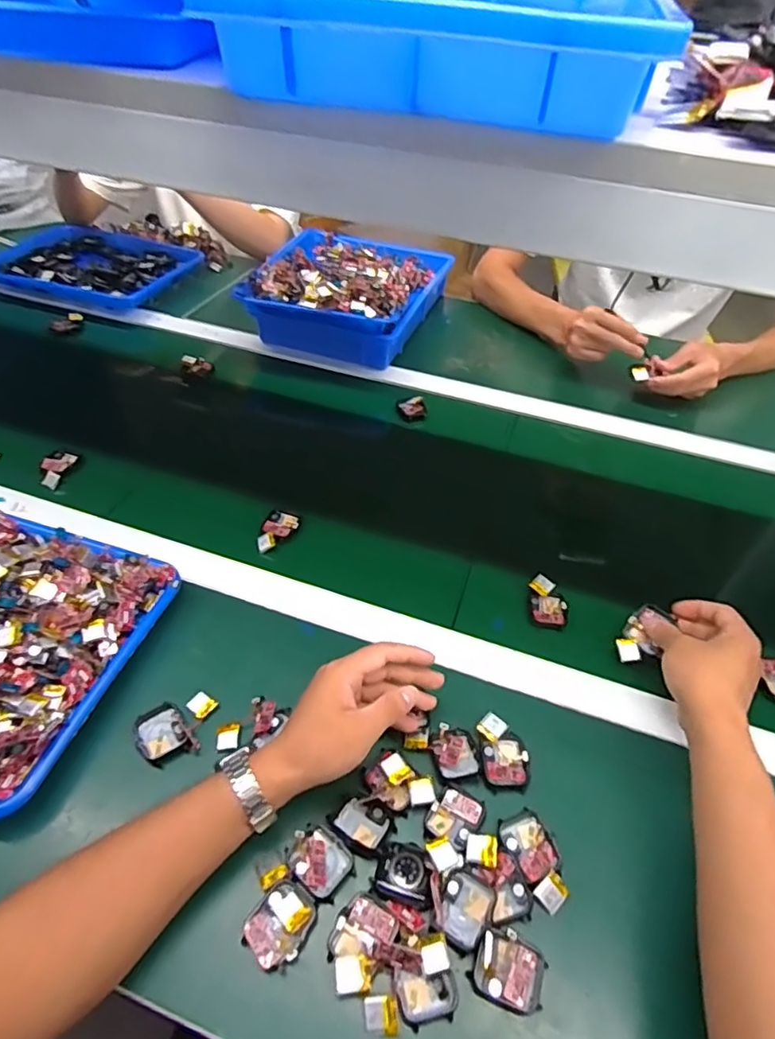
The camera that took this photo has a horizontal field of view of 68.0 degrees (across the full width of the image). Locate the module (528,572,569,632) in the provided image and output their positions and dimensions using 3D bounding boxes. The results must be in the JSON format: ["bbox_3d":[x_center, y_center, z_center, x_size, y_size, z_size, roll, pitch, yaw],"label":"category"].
[{"bbox_3d":[0.166,0.085,0.591,0.035,0.016,0.060,3,46,0],"label":"module"}]

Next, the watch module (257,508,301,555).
[{"bbox_3d":[-0.121,0.014,0.647,0.038,0.017,0.063,7,46,4],"label":"watch module"}]

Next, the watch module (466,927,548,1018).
[{"bbox_3d":[0.081,0.296,0.377,0.045,0.011,0.039,24,49,19],"label":"watch module"}]

